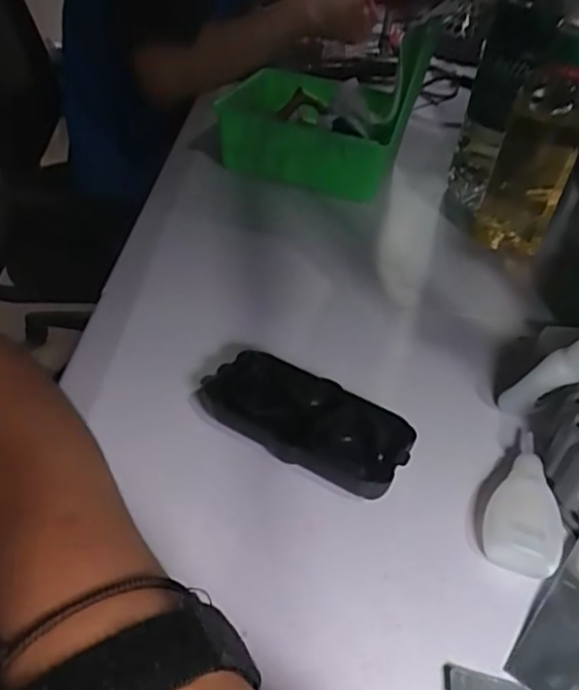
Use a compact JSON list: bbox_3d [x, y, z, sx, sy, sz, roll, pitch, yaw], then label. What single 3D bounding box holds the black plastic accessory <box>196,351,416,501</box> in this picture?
[{"bbox_3d":[0.006,0.044,0.327,0.115,0.033,0.057,27,44,23],"label":"black plastic accessory"}]

